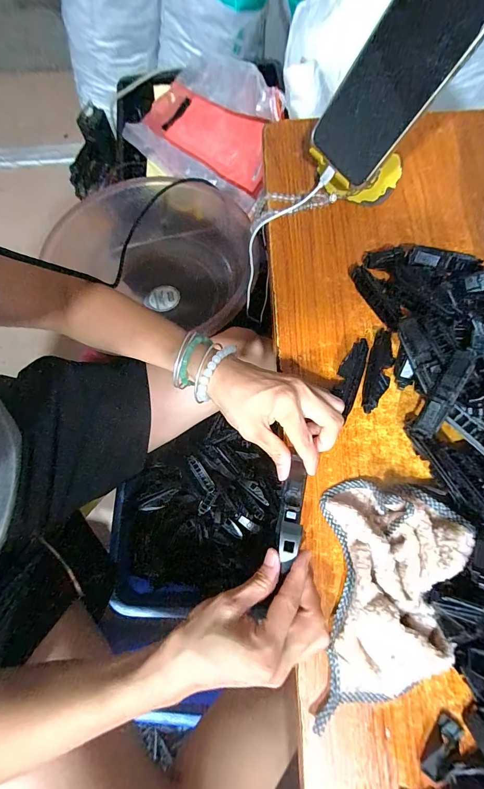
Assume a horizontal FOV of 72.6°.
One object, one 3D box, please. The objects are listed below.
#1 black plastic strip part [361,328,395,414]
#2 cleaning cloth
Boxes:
[{"bbox_3d":[0.132,-0.023,0.316,0.022,0.013,0.086,20,77,7],"label":"black plastic strip part"},{"bbox_3d":[0.109,0.160,0.255,0.097,0.044,0.172,12,76,5],"label":"cleaning cloth"}]

